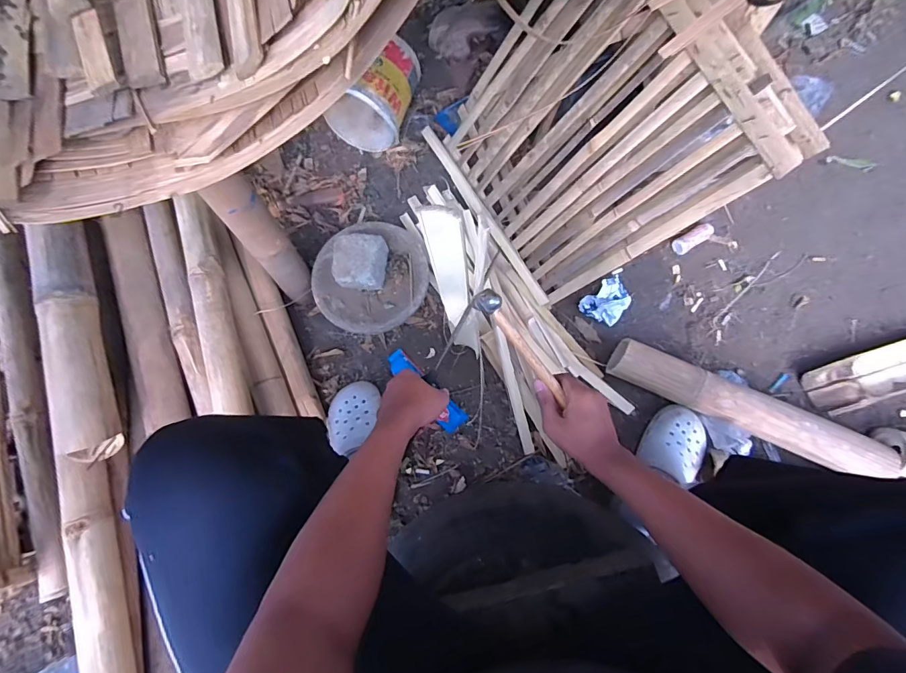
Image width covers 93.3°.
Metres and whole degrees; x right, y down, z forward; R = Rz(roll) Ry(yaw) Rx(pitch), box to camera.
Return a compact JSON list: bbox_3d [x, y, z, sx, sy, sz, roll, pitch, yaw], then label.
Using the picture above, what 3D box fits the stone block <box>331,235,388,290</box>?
[{"bbox_3d":[-0.196,-0.151,0.915,0.109,0.085,0.106,-3,72,-1],"label":"stone block"}]

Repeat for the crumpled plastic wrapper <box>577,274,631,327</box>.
[{"bbox_3d":[0.336,-0.072,0.929,0.101,0.060,0.085,-38,76,-11],"label":"crumpled plastic wrapper"}]

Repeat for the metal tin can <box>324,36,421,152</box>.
[{"bbox_3d":[-0.190,-0.568,1.011,0.181,0.185,0.212,14,73,5],"label":"metal tin can"}]

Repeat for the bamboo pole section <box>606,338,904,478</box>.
[{"bbox_3d":[0.569,0.141,0.844,0.521,0.075,0.089,25,74,8],"label":"bamboo pole section"}]

